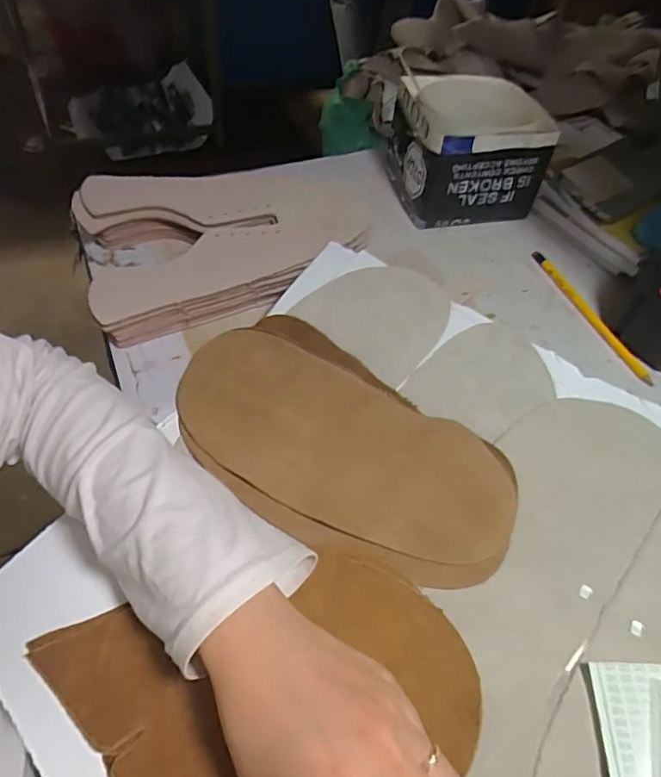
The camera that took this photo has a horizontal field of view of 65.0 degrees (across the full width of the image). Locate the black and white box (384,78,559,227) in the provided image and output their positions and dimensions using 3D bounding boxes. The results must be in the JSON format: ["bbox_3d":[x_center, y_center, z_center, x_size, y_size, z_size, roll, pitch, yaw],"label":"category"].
[{"bbox_3d":[0.144,-0.257,0.559,0.144,0.098,0.139,-9,54,-9],"label":"black and white box"}]

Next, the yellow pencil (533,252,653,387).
[{"bbox_3d":[0.239,-0.072,0.481,0.013,0.011,0.176,-11,53,-13],"label":"yellow pencil"}]

